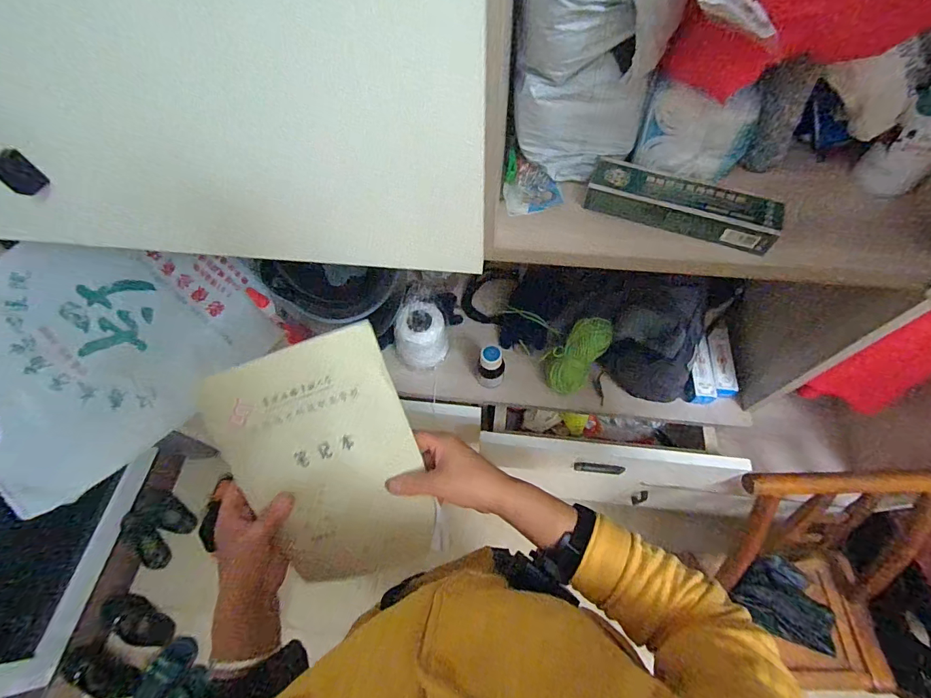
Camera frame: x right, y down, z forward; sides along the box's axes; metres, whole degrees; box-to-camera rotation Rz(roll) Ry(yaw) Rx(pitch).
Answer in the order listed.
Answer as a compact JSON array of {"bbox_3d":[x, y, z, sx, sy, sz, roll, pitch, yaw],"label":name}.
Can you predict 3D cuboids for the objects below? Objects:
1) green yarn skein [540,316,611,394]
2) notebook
[{"bbox_3d":[0.166,0.008,0.618,0.063,0.043,0.122,37,99,19],"label":"green yarn skein"},{"bbox_3d":[-0.138,0.120,0.425,0.173,0.013,0.248,-19,101,-5],"label":"notebook"}]

